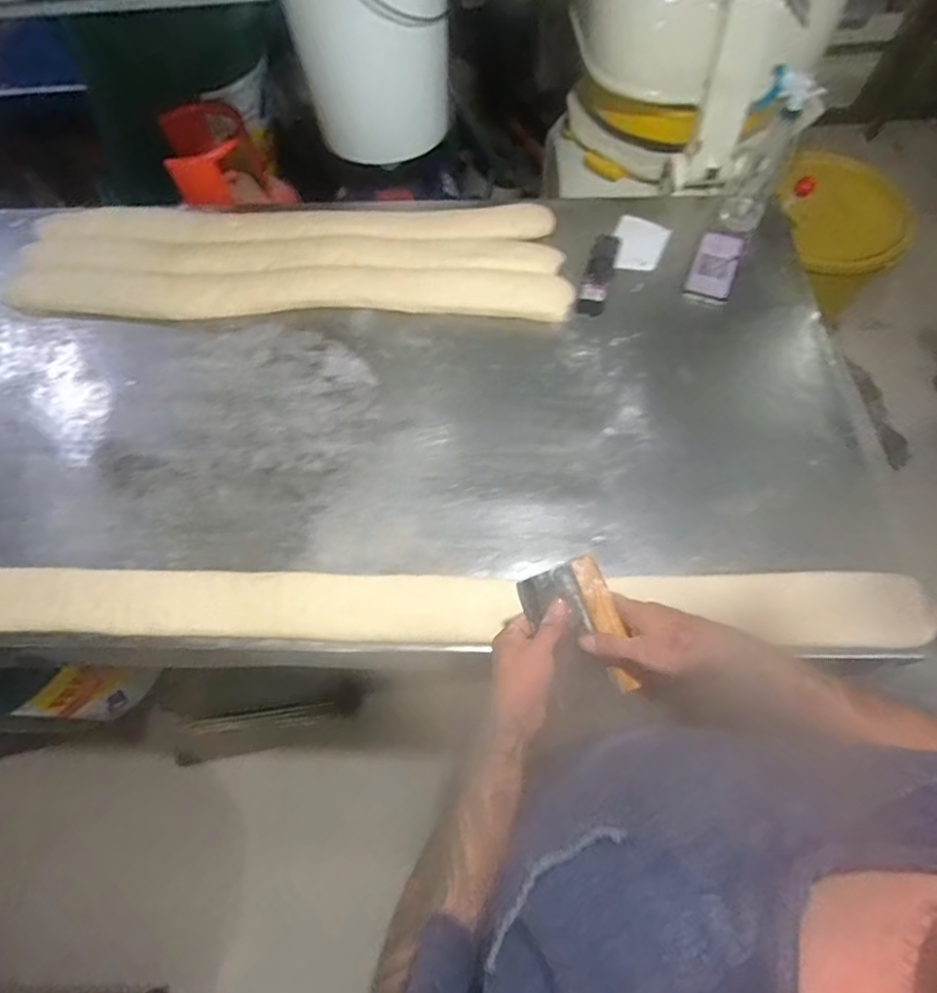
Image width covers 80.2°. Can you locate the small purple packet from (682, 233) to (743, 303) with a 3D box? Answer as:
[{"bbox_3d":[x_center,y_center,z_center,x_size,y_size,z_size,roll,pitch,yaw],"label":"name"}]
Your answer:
[{"bbox_3d":[0.433,-0.407,0.981,0.074,0.012,0.157,19,68,11],"label":"small purple packet"}]

